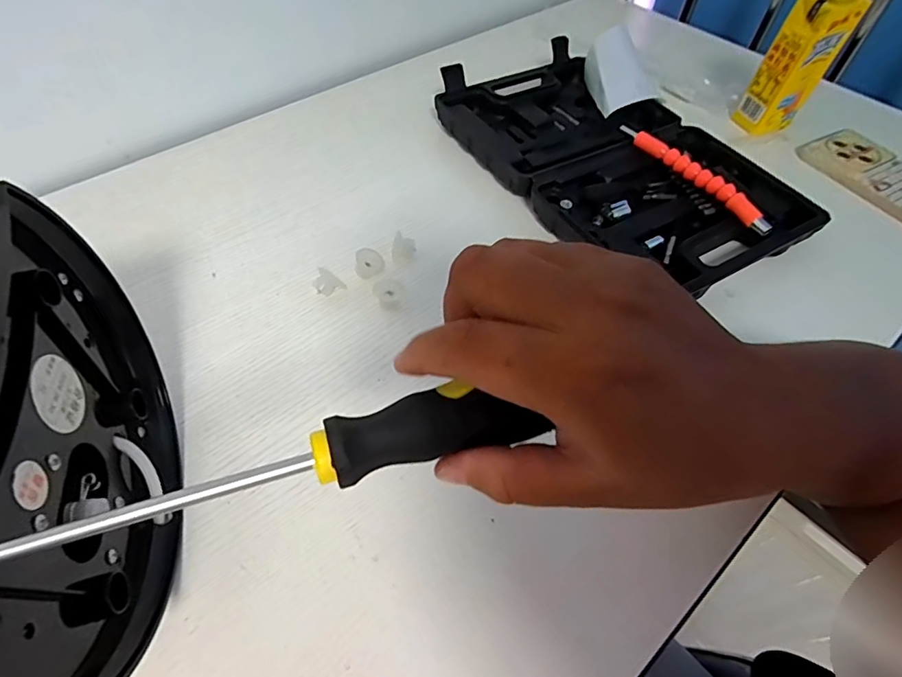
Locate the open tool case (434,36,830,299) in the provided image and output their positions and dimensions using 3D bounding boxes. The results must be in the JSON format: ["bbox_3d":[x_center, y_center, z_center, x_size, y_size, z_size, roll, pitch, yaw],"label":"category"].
[{"bbox_3d":[0.148,-0.183,0.483,0.207,0.040,0.349,-28,60,-21],"label":"open tool case"}]

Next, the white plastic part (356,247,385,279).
[{"bbox_3d":[-0.066,-0.063,0.410,0.016,0.022,0.024,17,55,9],"label":"white plastic part"}]

